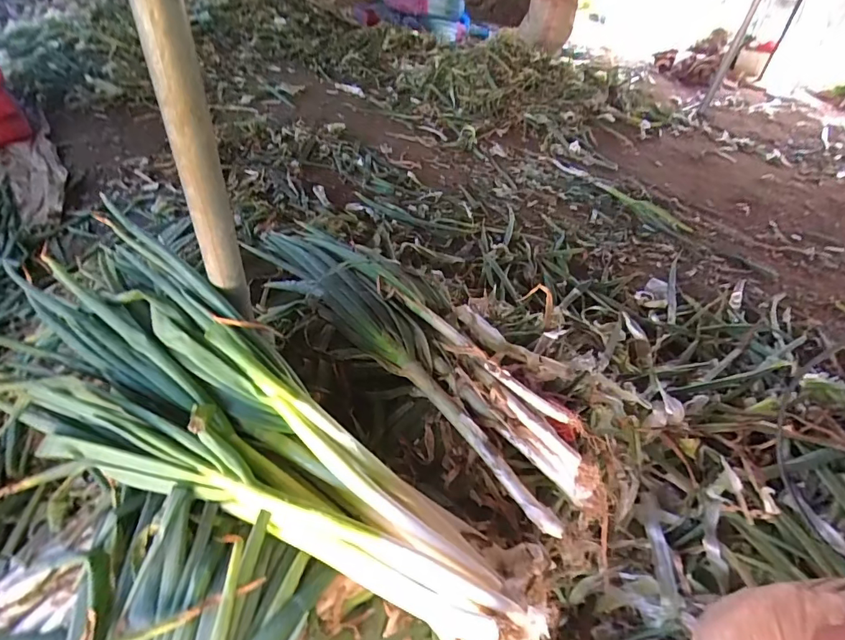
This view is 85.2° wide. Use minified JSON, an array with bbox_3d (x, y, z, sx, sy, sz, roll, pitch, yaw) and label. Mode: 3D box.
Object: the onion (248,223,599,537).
[{"bbox_3d":[-0.049,-0.004,1.036,0.273,0.099,1.027,-30,54,-33],"label":"onion"}]

